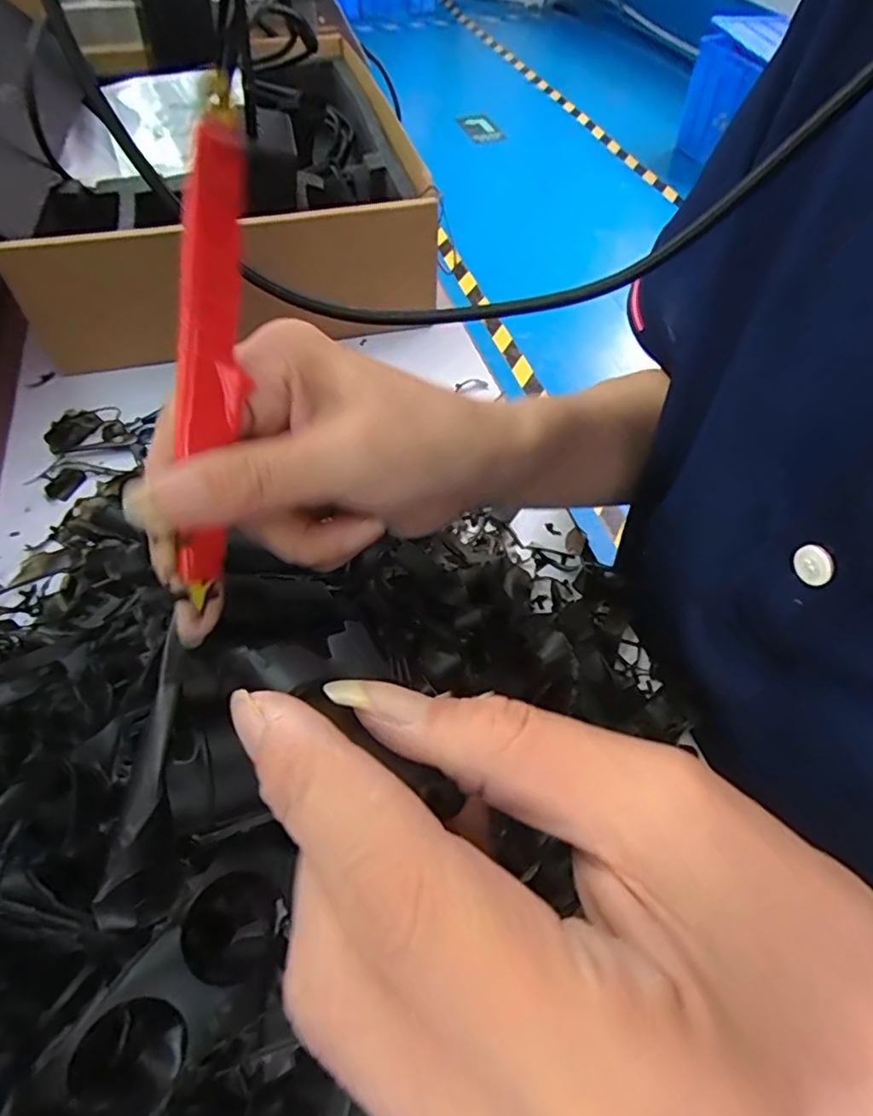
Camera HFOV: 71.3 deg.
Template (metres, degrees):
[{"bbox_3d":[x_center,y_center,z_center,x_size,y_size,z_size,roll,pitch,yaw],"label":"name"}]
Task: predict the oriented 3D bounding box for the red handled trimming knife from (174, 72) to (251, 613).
[{"bbox_3d":[-0.059,-0.050,0.158,0.010,0.121,0.018,10,15,6],"label":"red handled trimming knife"}]

